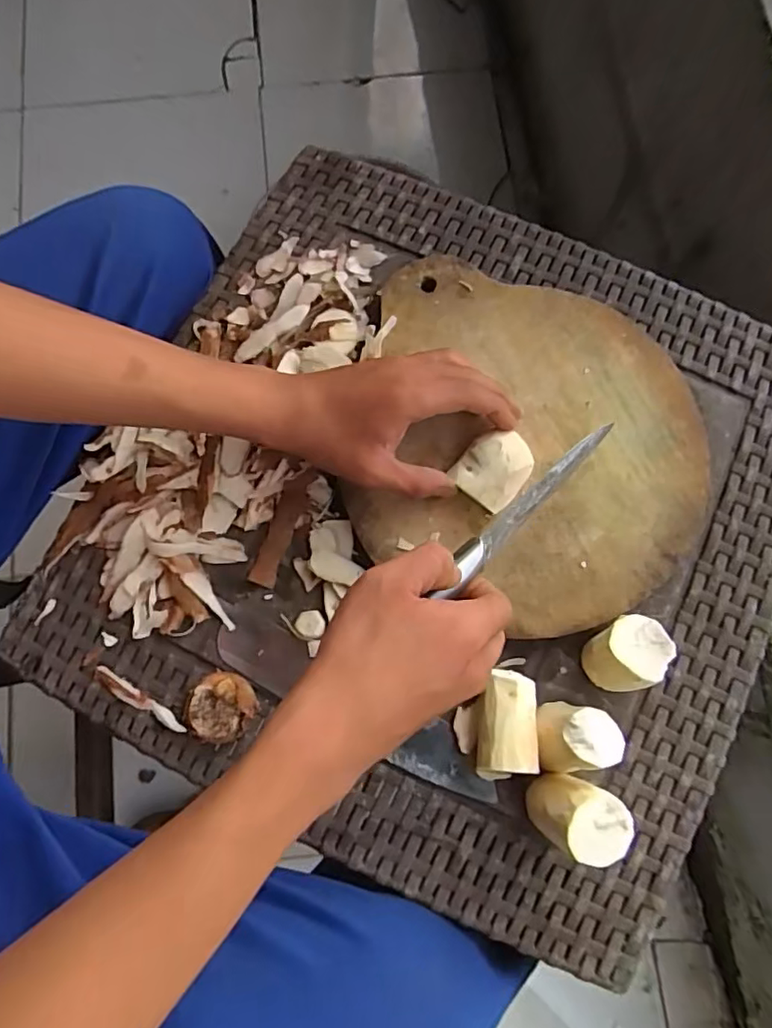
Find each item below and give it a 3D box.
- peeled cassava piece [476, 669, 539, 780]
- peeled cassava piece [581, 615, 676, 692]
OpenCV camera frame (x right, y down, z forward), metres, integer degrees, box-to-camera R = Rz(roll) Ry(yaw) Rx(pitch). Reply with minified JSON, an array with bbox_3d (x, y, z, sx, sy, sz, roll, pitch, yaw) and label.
[{"bbox_3d":[0.072,0.127,0.352,0.033,0.027,0.063,5,78,3],"label":"peeled cassava piece"},{"bbox_3d":[0.138,0.081,0.349,0.036,0.048,0.043,35,81,8],"label":"peeled cassava piece"}]

